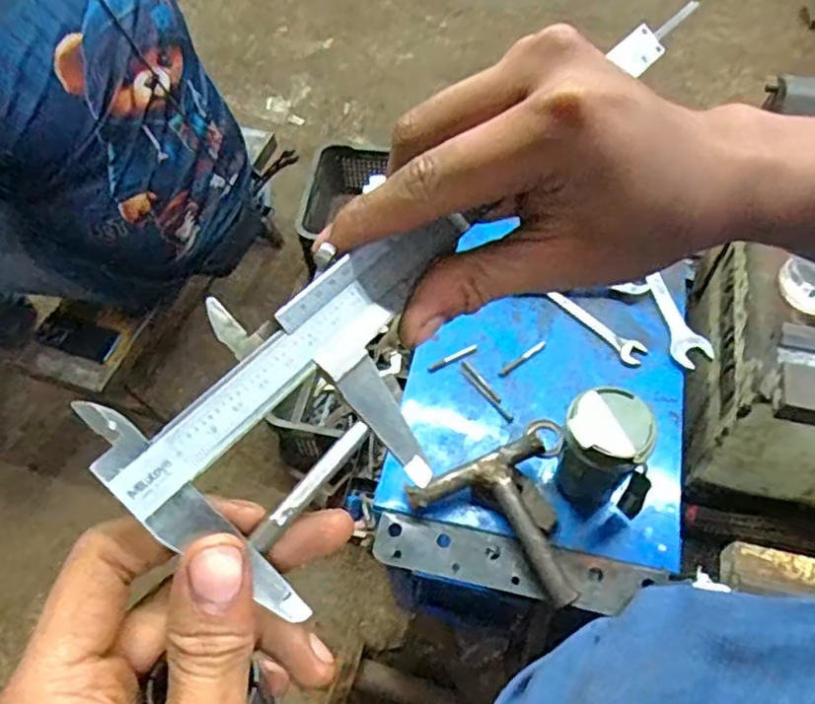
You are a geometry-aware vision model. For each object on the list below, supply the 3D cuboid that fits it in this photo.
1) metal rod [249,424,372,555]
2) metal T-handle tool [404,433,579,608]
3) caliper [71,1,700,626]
[{"bbox_3d":[-0.028,0.039,0.197,0.006,0.005,0.047,35,70,21],"label":"metal rod"},{"bbox_3d":[0.101,0.198,0.722,0.156,0.055,0.170,-18,59,-9],"label":"metal T-handle tool"},{"bbox_3d":[0.028,-0.041,0.239,0.078,0.005,0.286,48,64,-7],"label":"caliper"}]

